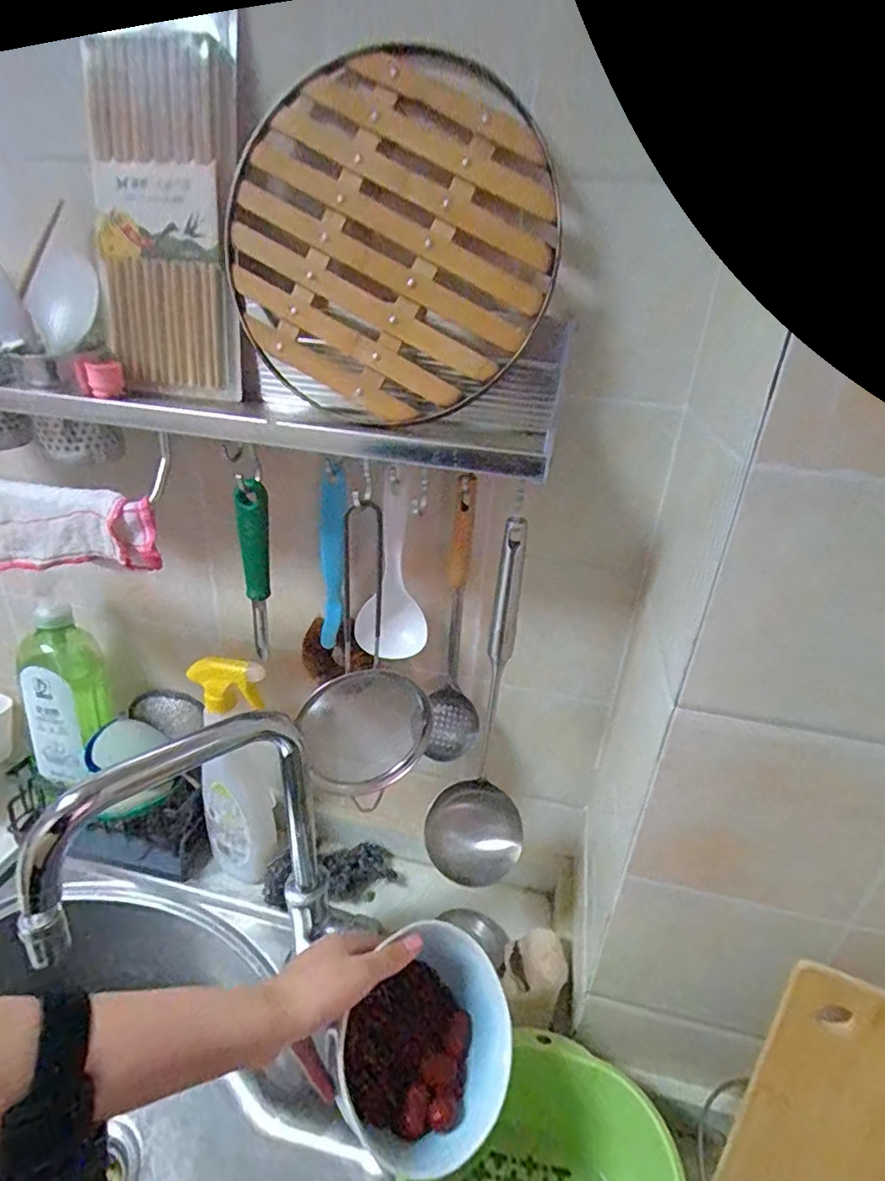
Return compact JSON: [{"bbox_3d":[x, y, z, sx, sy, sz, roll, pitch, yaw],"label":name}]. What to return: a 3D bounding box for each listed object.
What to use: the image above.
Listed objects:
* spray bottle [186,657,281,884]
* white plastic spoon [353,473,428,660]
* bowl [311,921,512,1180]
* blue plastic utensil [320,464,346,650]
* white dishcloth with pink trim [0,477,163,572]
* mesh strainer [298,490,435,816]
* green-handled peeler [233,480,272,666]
[{"bbox_3d":[-0.230,0.207,0.653,0.084,0.295,0.053,1,26,-7],"label":"spray bottle"},{"bbox_3d":[-0.047,-0.018,0.545,0.068,0.177,0.021,5,26,-1],"label":"white plastic spoon"},{"bbox_3d":[-0.014,0.334,0.426,0.134,0.070,0.114,-33,81,-36],"label":"bowl"},{"bbox_3d":[-0.106,-0.028,0.554,0.022,0.181,0.009,6,26,2],"label":"blue plastic utensil"},{"bbox_3d":[-0.357,-0.056,0.483,0.252,0.073,0.033,8,26,6],"label":"white dishcloth with pink trim"},{"bbox_3d":[-0.078,0.057,0.545,0.112,0.307,0.085,-3,27,-16],"label":"mesh strainer"},{"bbox_3d":[-0.160,-0.012,0.499,0.022,0.169,0.022,-5,28,-21],"label":"green-handled peeler"}]

